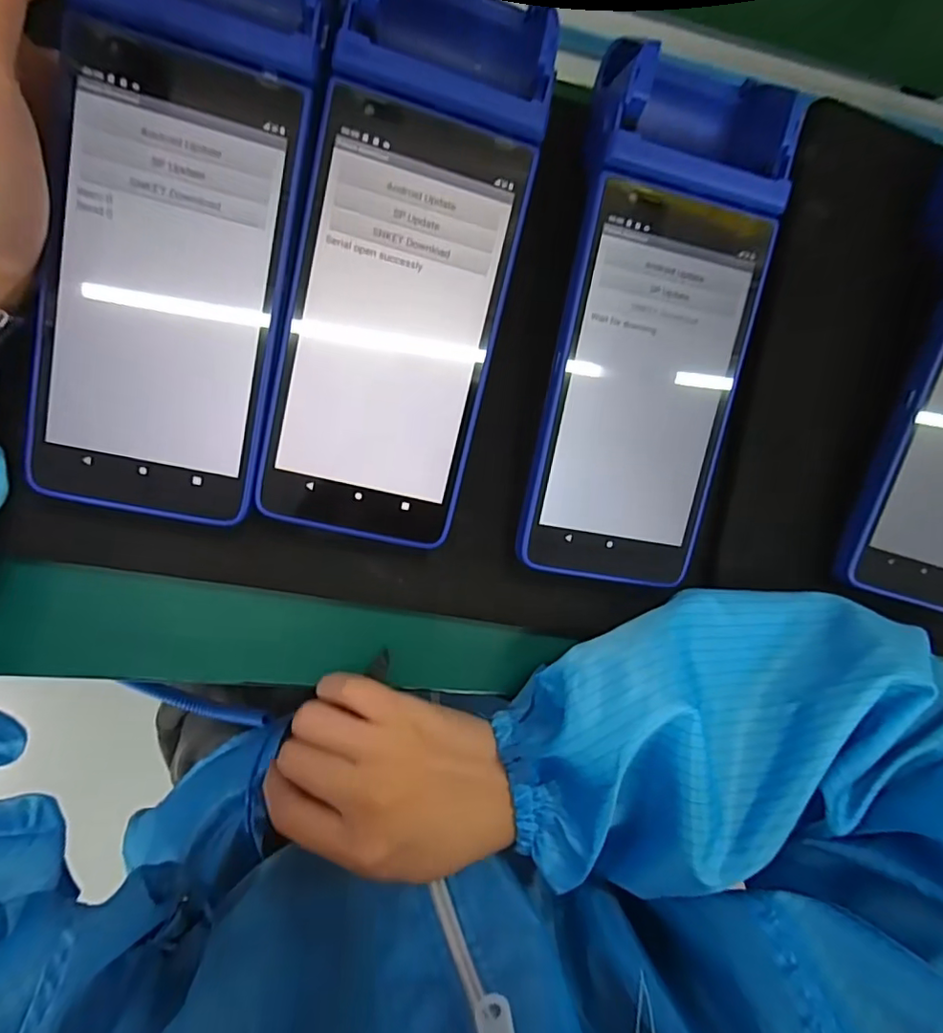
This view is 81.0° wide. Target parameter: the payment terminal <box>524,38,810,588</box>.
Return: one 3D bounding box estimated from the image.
[{"bbox_3d":[0.078,-0.086,0.233,0.086,0.043,0.226,11,90,-10],"label":"payment terminal"}]

